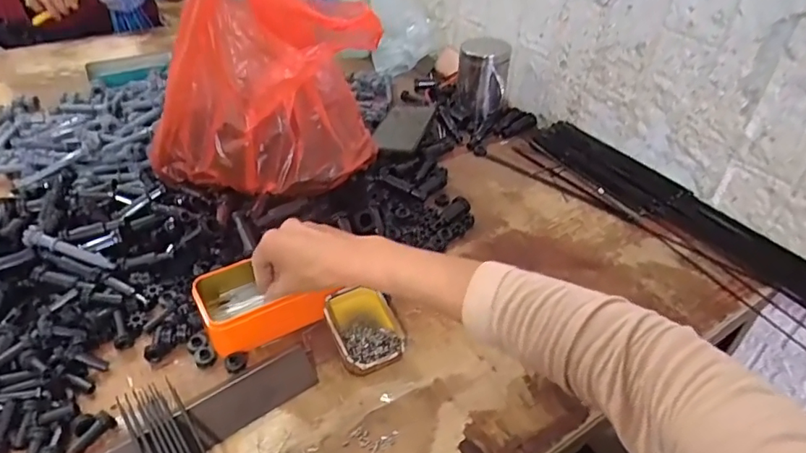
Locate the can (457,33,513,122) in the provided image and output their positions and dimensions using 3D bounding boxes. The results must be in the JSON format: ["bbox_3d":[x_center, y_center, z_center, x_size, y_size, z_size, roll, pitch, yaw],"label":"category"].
[{"bbox_3d":[0.124,-0.233,0.855,0.075,0.114,0.075,2,38,-1],"label":"can"}]

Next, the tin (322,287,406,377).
[{"bbox_3d":[-0.038,0.101,0.535,0.064,0.025,0.086,-18,43,-24],"label":"tin"}]

